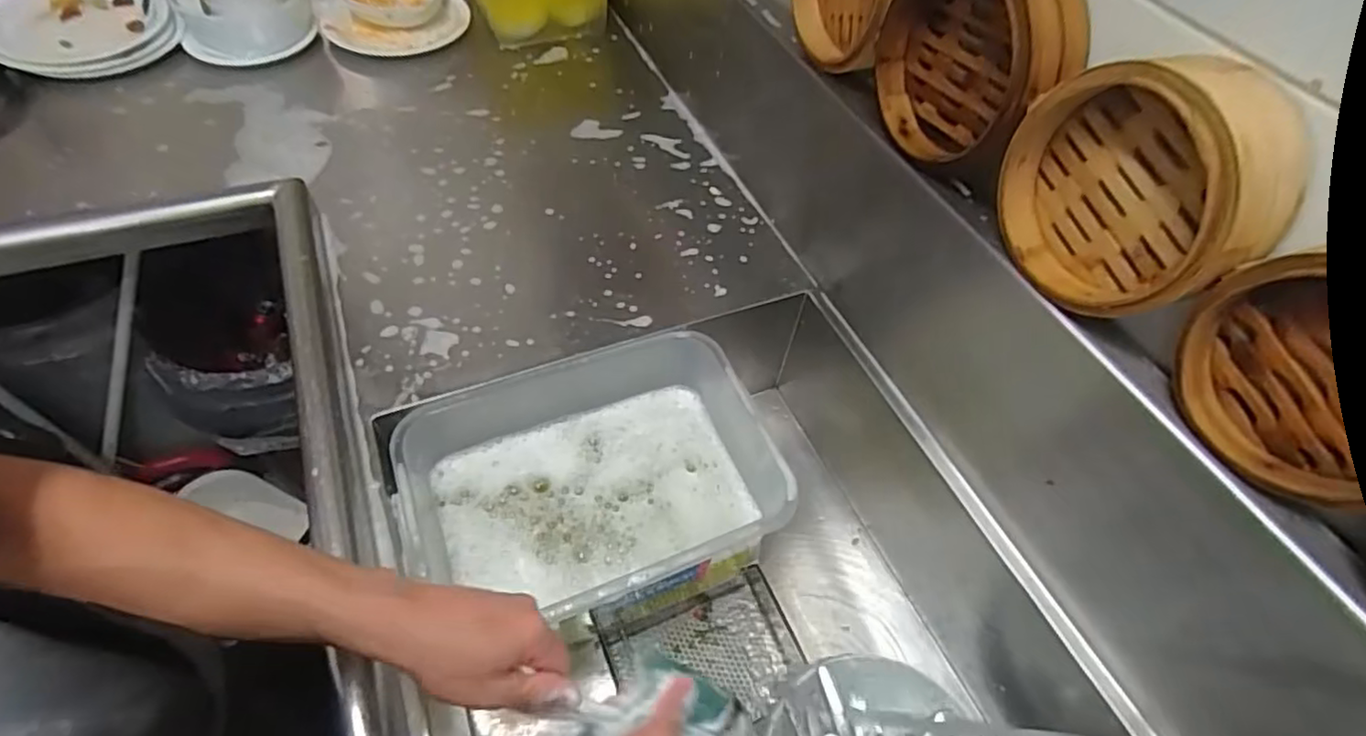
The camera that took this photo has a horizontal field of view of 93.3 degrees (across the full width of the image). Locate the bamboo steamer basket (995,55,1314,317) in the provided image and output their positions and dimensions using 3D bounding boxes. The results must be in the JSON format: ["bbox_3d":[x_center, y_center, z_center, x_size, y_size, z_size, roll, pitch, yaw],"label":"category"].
[{"bbox_3d":[0.305,-0.121,0.437,0.066,0.155,0.165,-16,57,-17],"label":"bamboo steamer basket"}]

